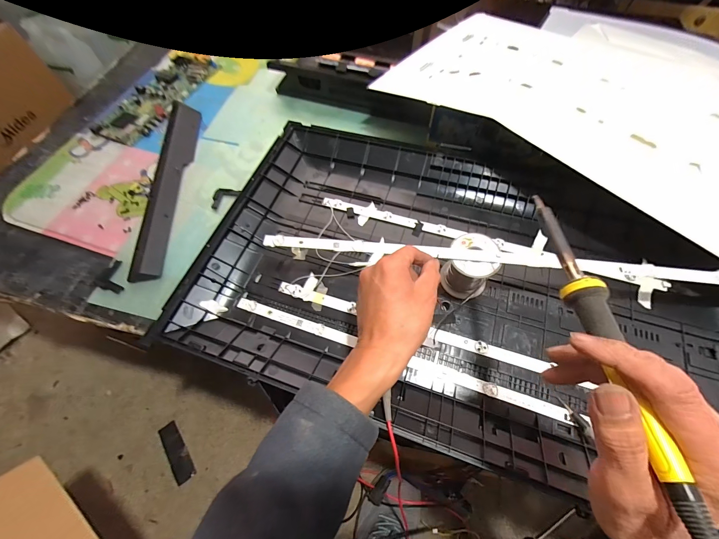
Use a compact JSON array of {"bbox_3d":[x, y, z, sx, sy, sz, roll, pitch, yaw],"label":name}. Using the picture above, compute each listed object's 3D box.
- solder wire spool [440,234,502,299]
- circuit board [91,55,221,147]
[{"bbox_3d":[0.143,-0.001,0.396,0.058,0.070,0.058,1,61,-1],"label":"solder wire spool"},{"bbox_3d":[-0.423,-0.367,0.647,0.109,0.021,0.284,18,62,8],"label":"circuit board"}]

